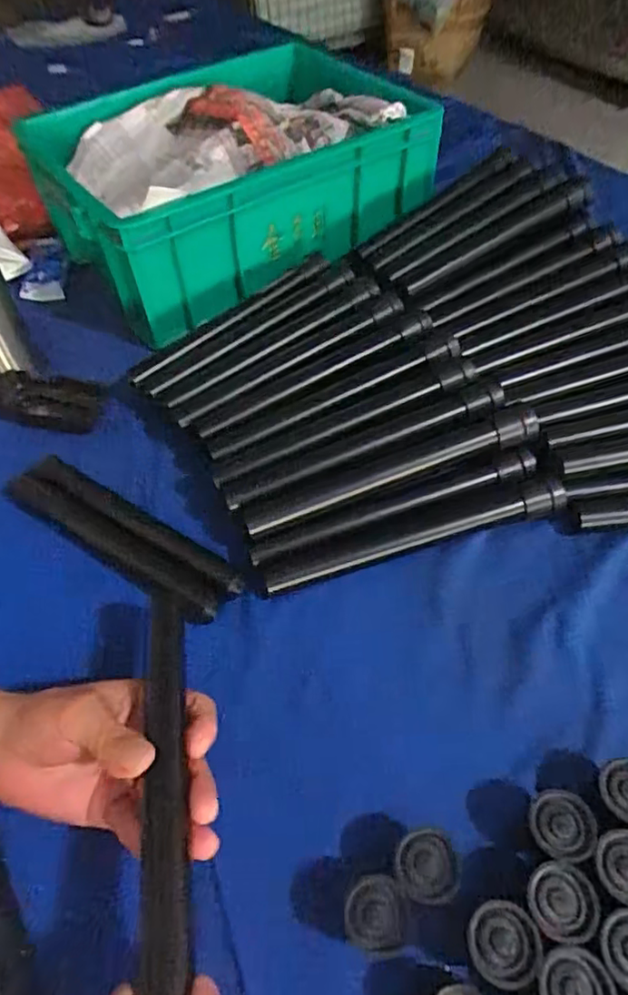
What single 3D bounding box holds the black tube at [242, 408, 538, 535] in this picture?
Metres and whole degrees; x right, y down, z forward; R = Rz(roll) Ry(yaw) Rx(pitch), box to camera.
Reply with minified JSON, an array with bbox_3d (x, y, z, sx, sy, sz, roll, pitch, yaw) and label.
[{"bbox_3d":[0.064,-0.024,0.481,0.246,0.022,0.026,-17,53,-9],"label":"black tube"}]

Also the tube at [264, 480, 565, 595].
[{"bbox_3d":[0.081,0.031,0.469,0.242,0.022,0.022,-14,53,-8],"label":"tube"}]

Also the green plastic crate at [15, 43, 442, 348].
[{"bbox_3d":[-0.084,-0.370,0.704,0.420,0.144,0.323,-26,58,-15],"label":"green plastic crate"}]

